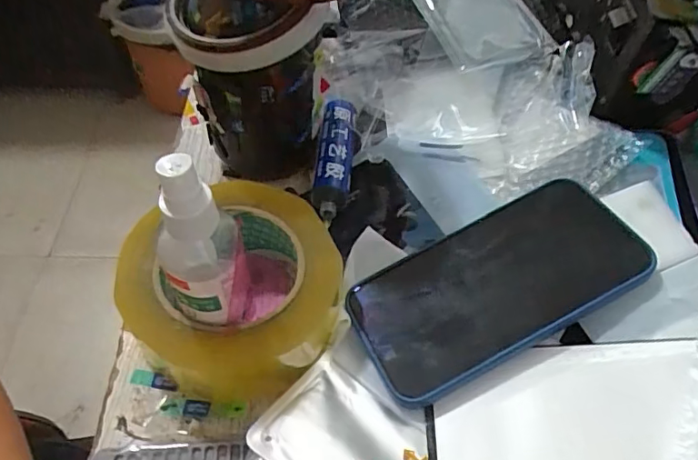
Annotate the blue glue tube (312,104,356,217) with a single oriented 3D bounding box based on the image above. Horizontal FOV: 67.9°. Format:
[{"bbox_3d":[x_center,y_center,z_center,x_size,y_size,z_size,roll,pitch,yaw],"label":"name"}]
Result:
[{"bbox_3d":[-0.010,-0.051,0.363,0.024,0.022,0.096,5,53,0],"label":"blue glue tube"}]

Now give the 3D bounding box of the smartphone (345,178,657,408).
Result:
[{"bbox_3d":[0.082,0.030,0.296,0.160,0.006,0.080,-28,52,-4],"label":"smartphone"}]

